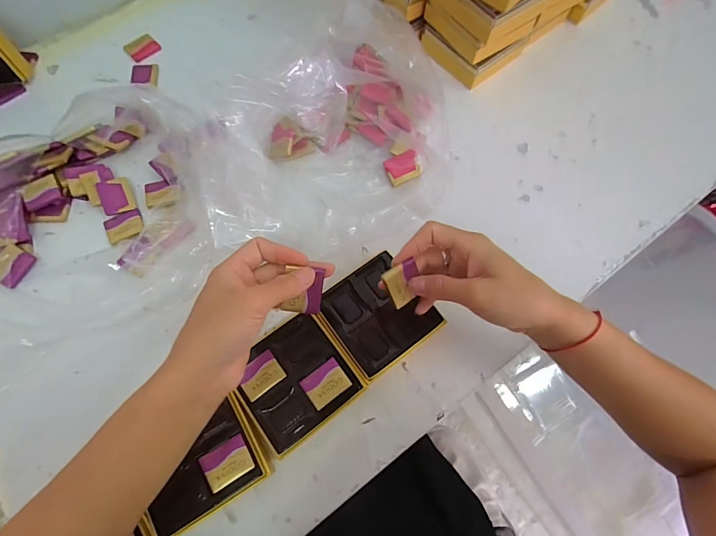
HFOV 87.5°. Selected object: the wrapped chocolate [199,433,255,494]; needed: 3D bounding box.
[{"bbox_3d":[-0.110,0.166,0.318,0.038,0.005,0.031,-29,73,-12],"label":"wrapped chocolate"}]

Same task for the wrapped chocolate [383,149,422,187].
[{"bbox_3d":[0.053,-0.117,0.436,0.040,0.004,0.034,-22,86,5],"label":"wrapped chocolate"}]

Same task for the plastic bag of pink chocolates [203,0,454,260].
[{"bbox_3d":[-0.021,-0.167,0.416,0.281,0.093,0.286,-7,70,-4],"label":"plastic bag of pink chocolates"}]

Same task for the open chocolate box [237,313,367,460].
[{"bbox_3d":[-0.058,0.105,0.352,0.097,0.032,0.094,-35,74,-13],"label":"open chocolate box"}]

